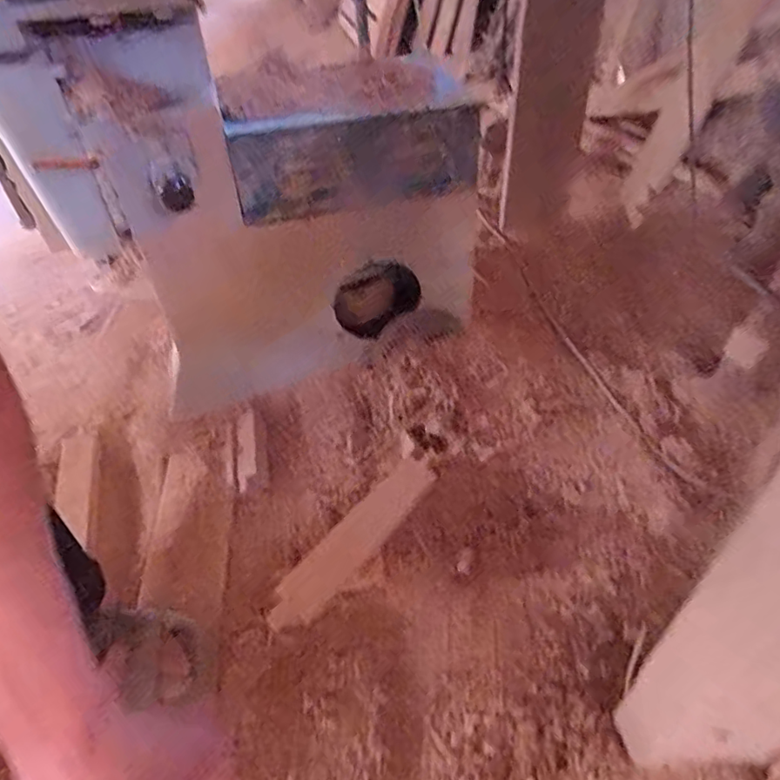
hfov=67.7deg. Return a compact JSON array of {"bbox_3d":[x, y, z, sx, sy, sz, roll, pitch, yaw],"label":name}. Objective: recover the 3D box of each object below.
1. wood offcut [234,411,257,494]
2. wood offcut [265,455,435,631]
[{"bbox_3d":[-0.216,0.091,0.873,0.029,0.013,0.139,-12,49,-4],"label":"wood offcut"},{"bbox_3d":[-0.048,0.190,0.765,0.063,0.016,0.294,27,51,29],"label":"wood offcut"}]

